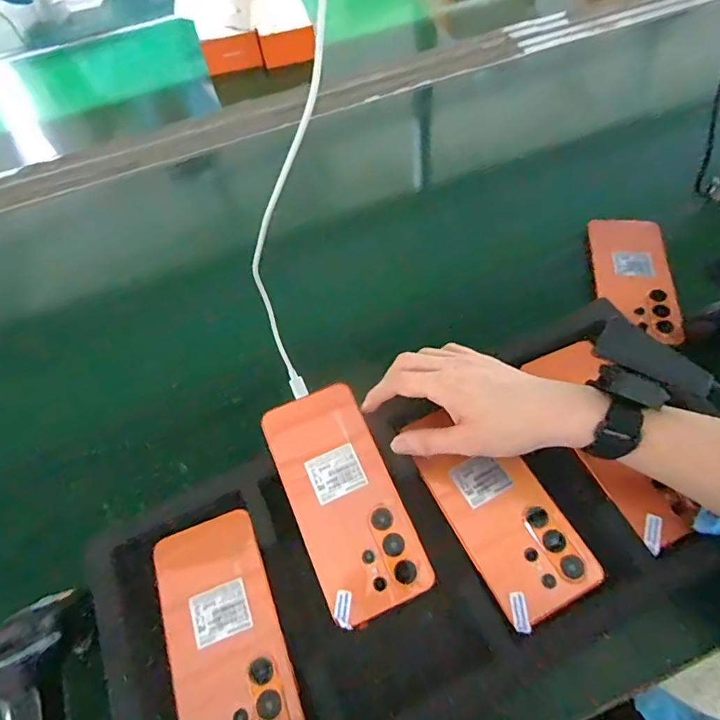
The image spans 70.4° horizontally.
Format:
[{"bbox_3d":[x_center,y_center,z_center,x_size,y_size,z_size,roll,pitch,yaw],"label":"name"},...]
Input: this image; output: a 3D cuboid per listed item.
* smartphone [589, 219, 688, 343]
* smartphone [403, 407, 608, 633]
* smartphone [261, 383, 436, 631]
[{"bbox_3d":[0.296,-0.088,0.548,0.078,0.015,0.162,2,57,6],"label":"smartphone"},{"bbox_3d":[0.103,0.107,0.392,0.076,0.006,0.166,-24,58,-11],"label":"smartphone"},{"bbox_3d":[-0.013,0.104,0.391,0.079,0.005,0.169,-22,68,-9],"label":"smartphone"}]

